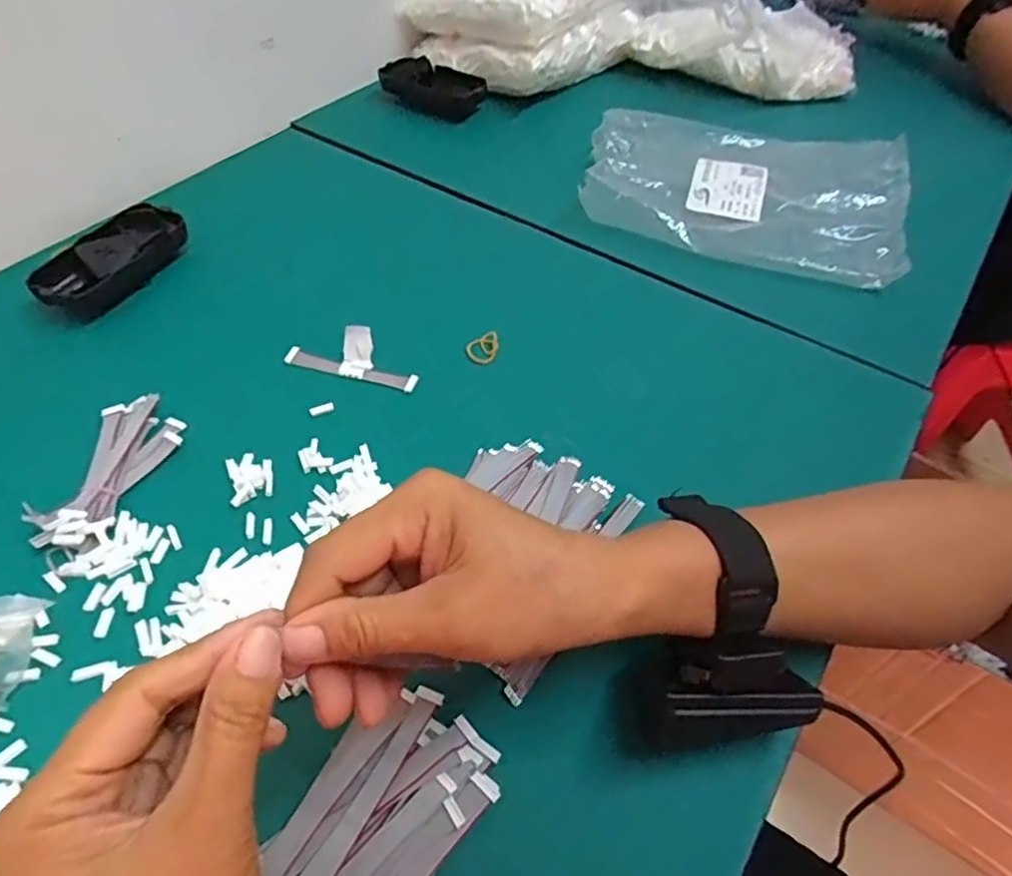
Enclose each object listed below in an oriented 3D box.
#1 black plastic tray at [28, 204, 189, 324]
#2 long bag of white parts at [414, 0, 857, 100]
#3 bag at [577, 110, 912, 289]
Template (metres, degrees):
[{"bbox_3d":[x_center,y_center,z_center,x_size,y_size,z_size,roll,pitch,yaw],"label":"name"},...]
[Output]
[{"bbox_3d":[-0.285,-0.127,0.462,0.045,0.027,0.106,21,54,15],"label":"black plastic tray"},{"bbox_3d":[0.135,-0.423,0.649,0.440,0.089,0.142,0,51,-1],"label":"long bag of white parts"},{"bbox_3d":[0.196,-0.211,0.525,0.244,0.035,0.188,18,53,13],"label":"bag"}]

